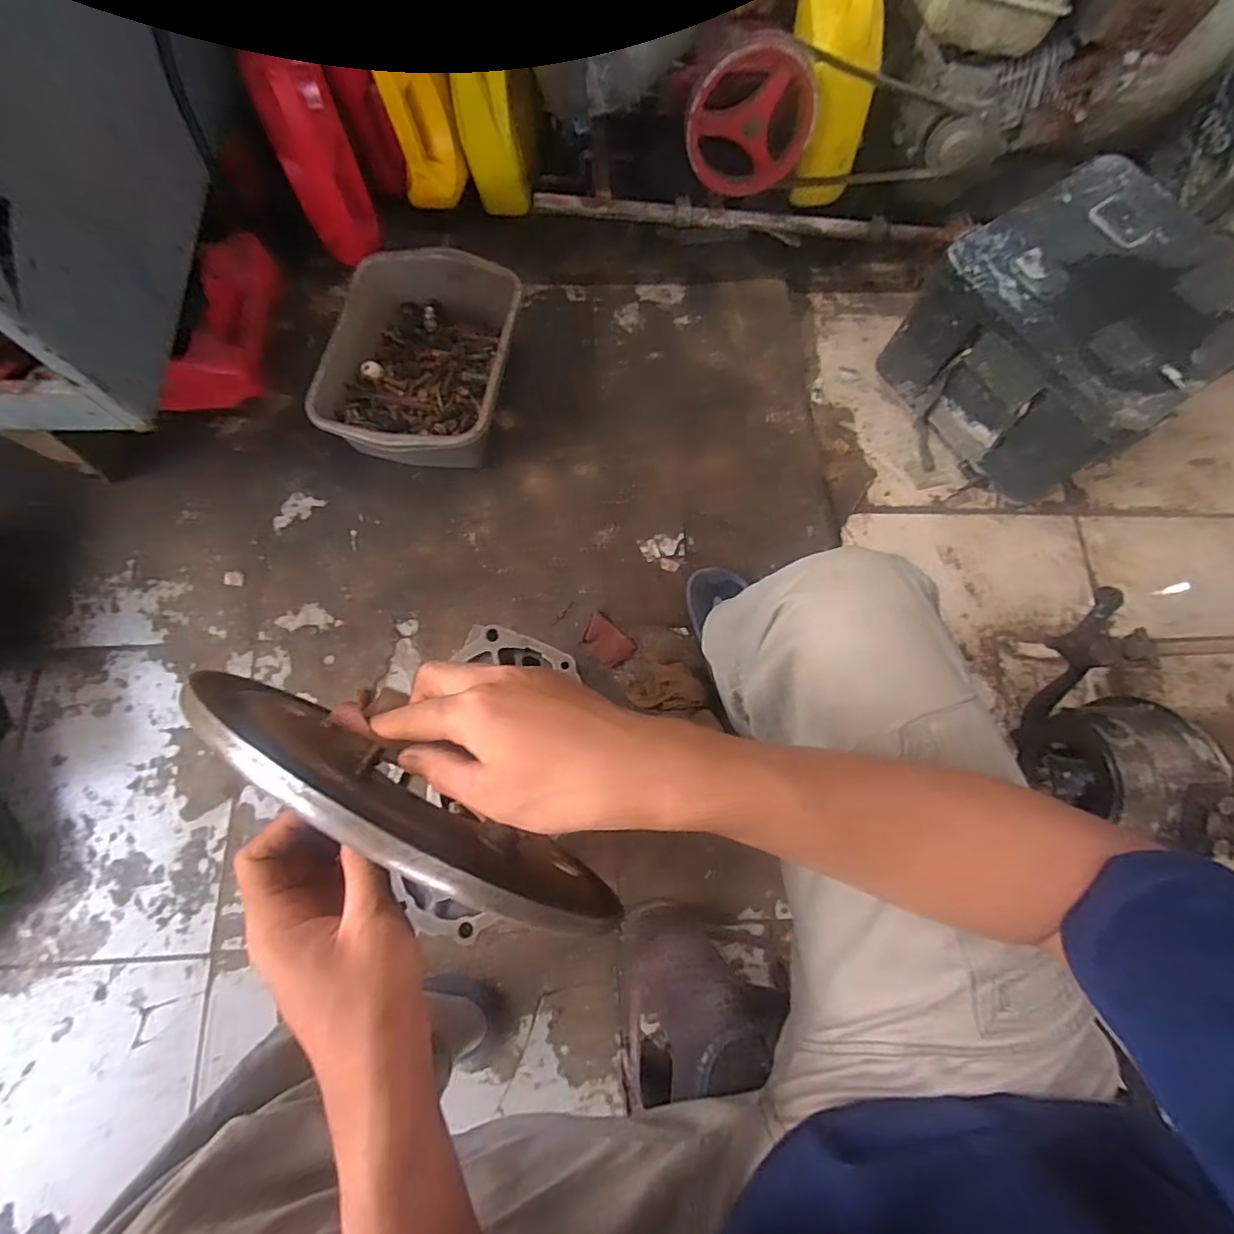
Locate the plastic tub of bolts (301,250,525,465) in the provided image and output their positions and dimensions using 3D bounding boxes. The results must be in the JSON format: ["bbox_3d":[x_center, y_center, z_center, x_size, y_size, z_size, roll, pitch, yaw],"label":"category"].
[{"bbox_3d":[-0.300,-0.392,0.903,0.261,0.135,0.348,9,73,0],"label":"plastic tub of bolts"}]

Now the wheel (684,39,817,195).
[{"bbox_3d":[0.199,-0.731,0.841,0.187,0.189,0.036,-6,73,-4],"label":"wheel"}]

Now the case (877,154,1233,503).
[{"bbox_3d":[0.685,-0.427,0.886,0.333,0.255,0.345,-33,77,-11],"label":"case"}]

